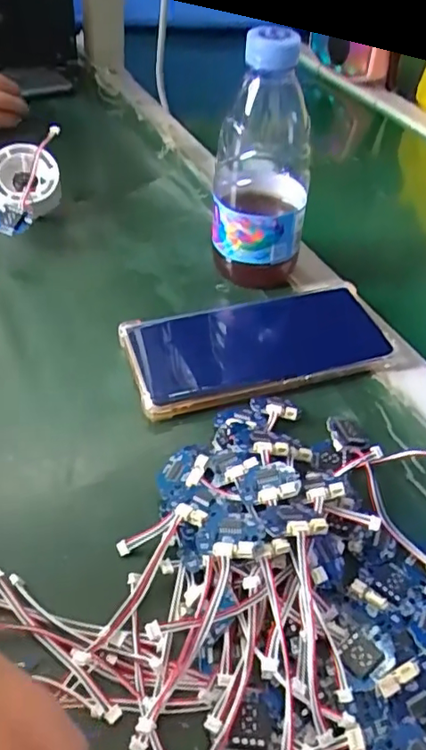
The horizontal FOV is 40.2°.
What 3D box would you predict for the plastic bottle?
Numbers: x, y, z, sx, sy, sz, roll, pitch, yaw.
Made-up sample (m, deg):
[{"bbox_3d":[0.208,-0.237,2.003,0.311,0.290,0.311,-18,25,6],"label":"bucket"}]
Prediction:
[{"bbox_3d":[0.034,-0.140,0.391,0.068,0.155,0.057,1,42,1],"label":"plastic bottle"}]

